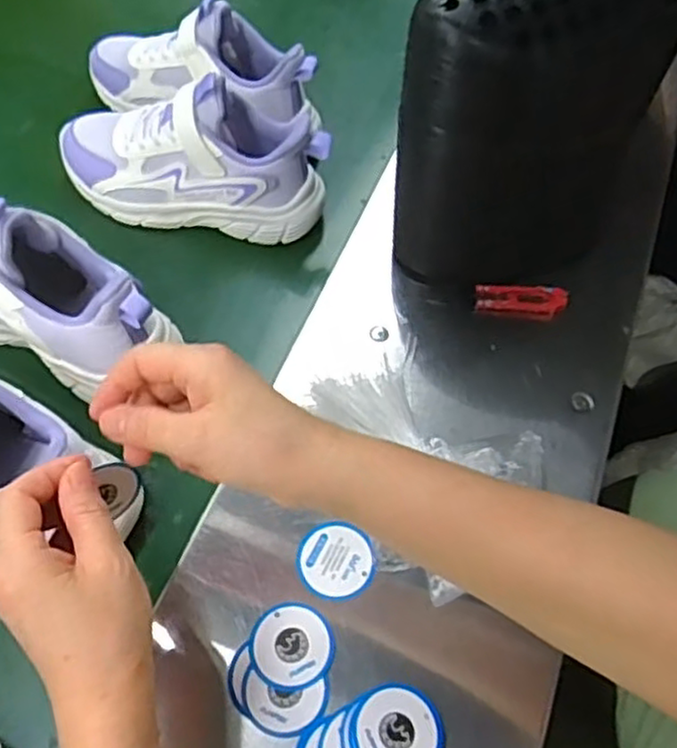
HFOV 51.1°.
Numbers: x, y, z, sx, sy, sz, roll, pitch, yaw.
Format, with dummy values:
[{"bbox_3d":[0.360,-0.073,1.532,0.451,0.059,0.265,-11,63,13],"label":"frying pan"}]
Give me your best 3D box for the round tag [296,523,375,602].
[{"bbox_3d":[-0.002,0.118,0.447,0.046,0.006,0.047,2,59,-3],"label":"round tag"}]

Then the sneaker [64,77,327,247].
[{"bbox_3d":[-0.123,-0.176,0.582,0.225,0.127,0.078,11,59,3],"label":"sneaker"}]

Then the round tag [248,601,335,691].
[{"bbox_3d":[-0.027,0.160,0.418,0.049,0.004,0.047,2,59,-3],"label":"round tag"}]

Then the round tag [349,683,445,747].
[{"bbox_3d":[0.033,0.200,0.391,0.050,0.008,0.050,2,59,-3],"label":"round tag"}]

